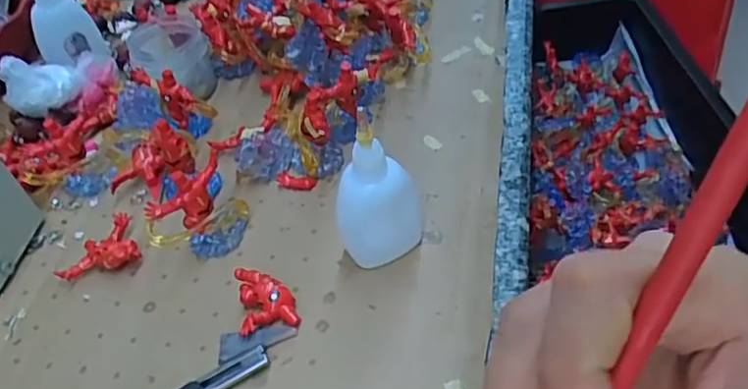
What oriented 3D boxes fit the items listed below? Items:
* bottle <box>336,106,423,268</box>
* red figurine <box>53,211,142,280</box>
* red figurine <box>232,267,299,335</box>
[{"bbox_3d":[0.002,0.000,0.320,0.043,0.088,0.036,-2,48,6],"label":"bottle"},{"bbox_3d":[-0.161,0.035,0.363,0.046,0.017,0.036,-23,49,-13],"label":"red figurine"},{"bbox_3d":[-0.056,0.056,0.327,0.029,0.015,0.035,-12,48,-2],"label":"red figurine"}]

